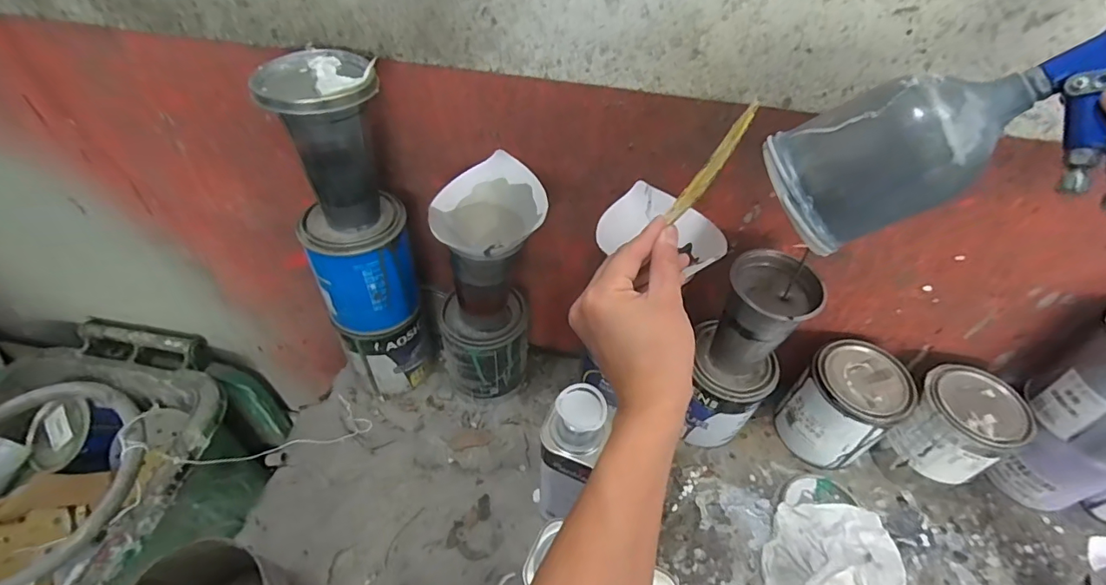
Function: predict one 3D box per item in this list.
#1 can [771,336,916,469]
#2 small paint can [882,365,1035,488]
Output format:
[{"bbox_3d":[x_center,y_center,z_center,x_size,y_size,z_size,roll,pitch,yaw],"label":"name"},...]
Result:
[{"bbox_3d":[0.346,0.140,0.603,0.096,0.139,0.100,2,49,-2],"label":"can"},{"bbox_3d":[0.465,0.149,0.572,0.104,0.087,0.095,2,49,-2],"label":"small paint can"}]

